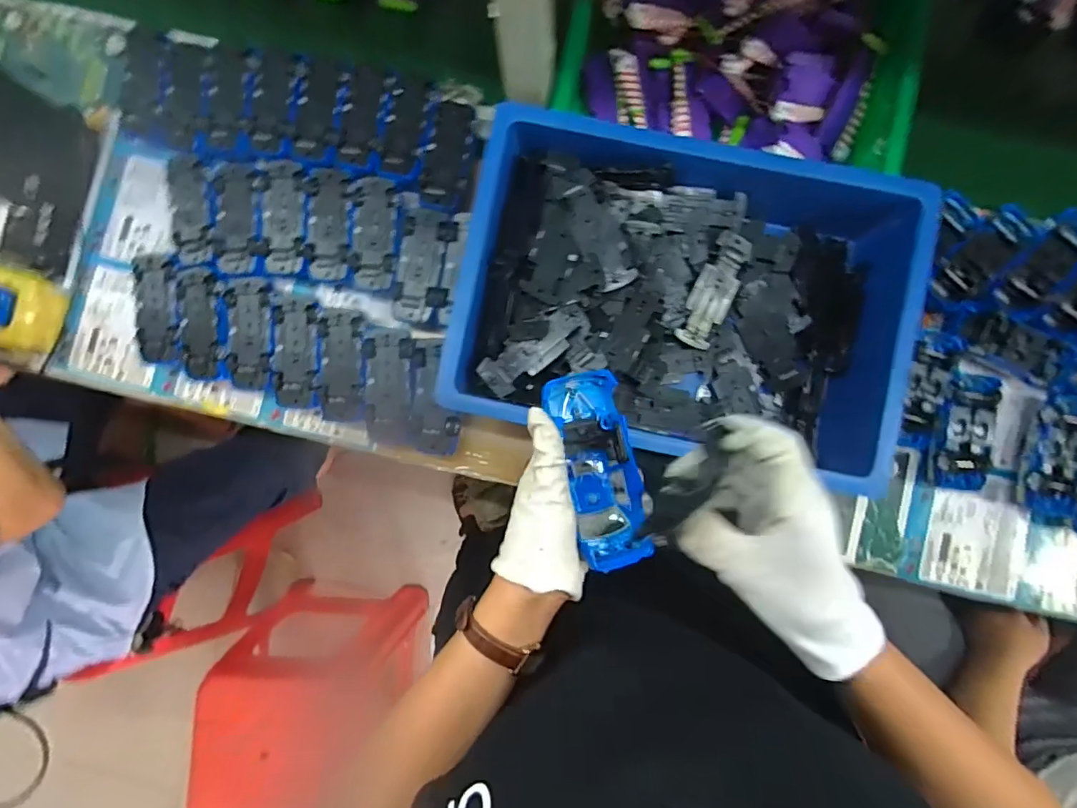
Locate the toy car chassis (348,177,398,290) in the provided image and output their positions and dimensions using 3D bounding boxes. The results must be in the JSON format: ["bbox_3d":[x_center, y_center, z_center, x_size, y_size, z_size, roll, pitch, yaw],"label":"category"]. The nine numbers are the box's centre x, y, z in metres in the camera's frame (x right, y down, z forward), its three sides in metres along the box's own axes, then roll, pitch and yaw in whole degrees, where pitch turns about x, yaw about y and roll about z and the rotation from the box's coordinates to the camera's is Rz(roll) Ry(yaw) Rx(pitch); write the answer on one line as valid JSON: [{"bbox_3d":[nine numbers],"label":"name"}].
[{"bbox_3d":[-0.189,-0.195,0.582,0.051,0.013,0.124,3,86,1],"label":"toy car chassis"}]

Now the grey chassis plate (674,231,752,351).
[{"bbox_3d":[0.193,-0.123,0.560,0.049,0.010,0.124,20,99,-18],"label":"grey chassis plate"}]

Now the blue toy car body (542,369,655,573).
[{"bbox_3d":[0.043,0.045,0.363,0.049,0.037,0.134,-13,89,0],"label":"blue toy car body"}]

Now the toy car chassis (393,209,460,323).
[{"bbox_3d":[-0.129,-0.156,0.579,0.058,0.016,0.123,10,86,2],"label":"toy car chassis"}]

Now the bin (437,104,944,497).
[{"bbox_3d":[0.148,-0.111,0.550,0.443,0.106,0.329,10,86,2],"label":"bin"}]

